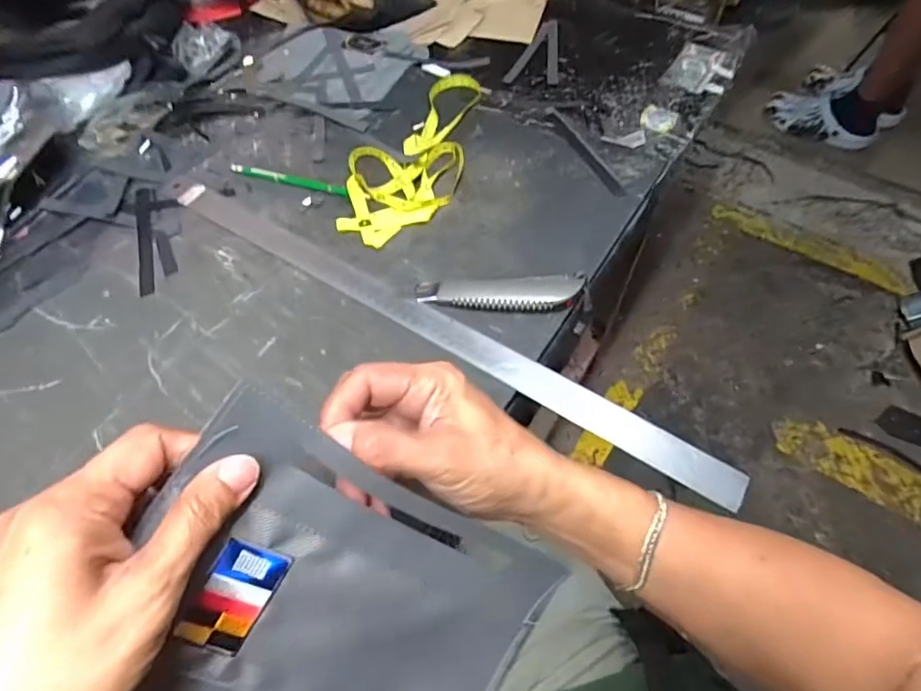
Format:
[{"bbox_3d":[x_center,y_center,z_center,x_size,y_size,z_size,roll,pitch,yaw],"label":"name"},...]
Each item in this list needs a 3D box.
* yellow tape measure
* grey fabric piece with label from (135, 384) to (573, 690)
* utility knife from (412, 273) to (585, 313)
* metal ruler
[{"bbox_3d":[-0.052,-0.212,0.549,0.113,0.017,0.259,7,61,7],"label":"yellow tape measure"},{"bbox_3d":[-0.061,0.142,0.260,0.217,0.014,0.166,38,83,-23],"label":"grey fabric piece with label"},{"bbox_3d":[0.036,-0.047,0.453,0.148,0.015,0.037,-1,60,2],"label":"utility knife"},{"bbox_3d":[-0.043,-0.023,0.450,0.573,0.007,0.033,29,62,18],"label":"metal ruler"}]

